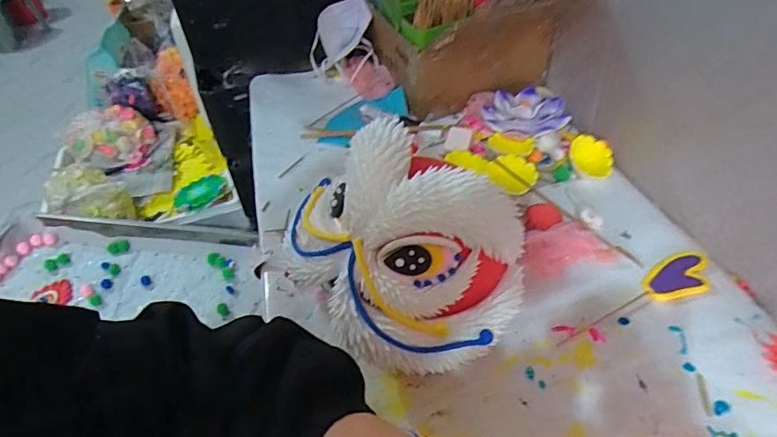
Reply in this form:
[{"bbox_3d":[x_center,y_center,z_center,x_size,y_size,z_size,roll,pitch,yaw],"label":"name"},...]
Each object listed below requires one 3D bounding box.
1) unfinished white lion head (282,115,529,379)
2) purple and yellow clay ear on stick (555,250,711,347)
[{"bbox_3d":[0.000,0.020,0.433,0.159,0.158,0.217,-30,48,-23],"label":"unfinished white lion head"},{"bbox_3d":[0.229,0.072,0.465,0.178,0.006,0.043,-19,44,-13],"label":"purple and yellow clay ear on stick"}]

